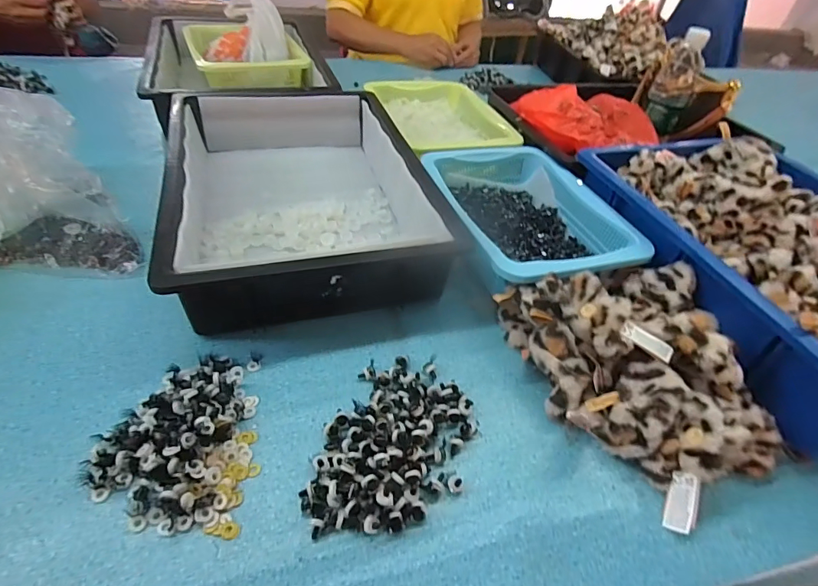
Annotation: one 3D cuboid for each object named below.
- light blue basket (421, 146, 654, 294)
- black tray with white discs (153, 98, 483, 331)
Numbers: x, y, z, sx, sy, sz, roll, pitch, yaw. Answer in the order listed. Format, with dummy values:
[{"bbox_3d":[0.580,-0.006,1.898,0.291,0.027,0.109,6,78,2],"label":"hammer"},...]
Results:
[{"bbox_3d":[0.142,-0.117,0.612,0.208,0.066,0.323,-10,46,-18],"label":"light blue basket"},{"bbox_3d":[-0.147,-0.151,0.604,0.309,0.092,0.443,-10,46,-18],"label":"black tray with white discs"}]

